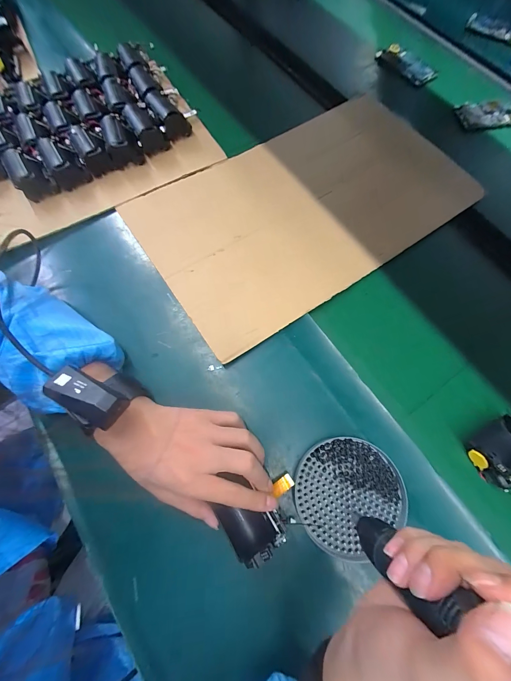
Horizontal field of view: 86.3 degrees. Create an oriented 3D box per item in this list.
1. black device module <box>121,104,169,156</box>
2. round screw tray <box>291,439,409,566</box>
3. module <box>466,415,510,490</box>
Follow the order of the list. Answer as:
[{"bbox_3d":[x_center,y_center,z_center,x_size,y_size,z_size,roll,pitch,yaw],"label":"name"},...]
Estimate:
[{"bbox_3d":[-0.186,-0.355,0.459,0.044,0.041,0.073,-31,74,-7],"label":"black device module"},{"bbox_3d":[0.099,0.163,0.294,0.113,0.005,0.105,1,72,-2],"label":"round screw tray"},{"bbox_3d":[0.286,0.124,0.305,0.071,0.033,0.057,-27,75,-10],"label":"module"}]

